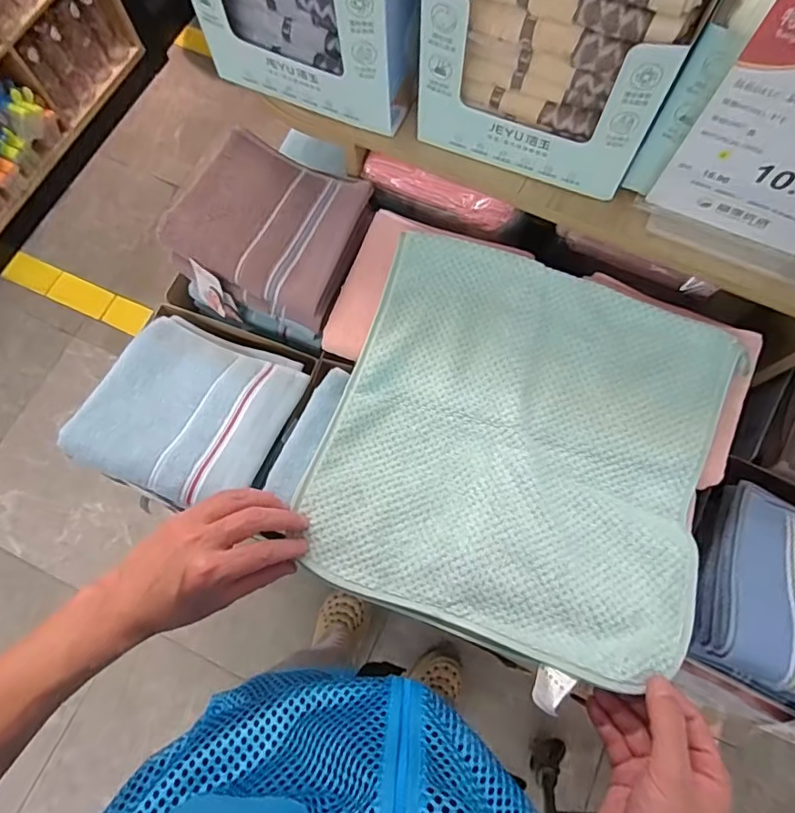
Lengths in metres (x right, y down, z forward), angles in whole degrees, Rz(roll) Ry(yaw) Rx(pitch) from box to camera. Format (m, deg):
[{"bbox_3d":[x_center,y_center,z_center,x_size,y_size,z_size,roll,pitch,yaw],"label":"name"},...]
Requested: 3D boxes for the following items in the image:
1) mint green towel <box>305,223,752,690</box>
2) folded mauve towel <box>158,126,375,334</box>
[{"bbox_3d":[0.107,0.027,0.482,0.322,0.050,0.341,19,74,6],"label":"mint green towel"},{"bbox_3d":[-0.133,-0.198,0.580,0.178,0.066,0.170,21,74,7],"label":"folded mauve towel"}]

